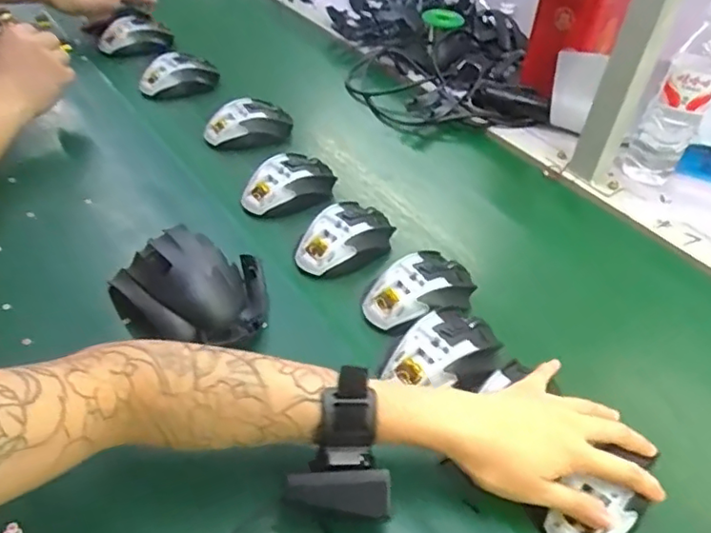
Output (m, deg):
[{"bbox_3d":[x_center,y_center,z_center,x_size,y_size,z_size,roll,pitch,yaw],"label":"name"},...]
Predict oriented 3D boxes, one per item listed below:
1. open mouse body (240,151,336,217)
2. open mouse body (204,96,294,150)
[{"bbox_3d":[-0.077,-0.097,0.681,0.116,0.036,0.065,-22,50,-27],"label":"open mouse body"},{"bbox_3d":[-0.142,-0.189,0.777,0.116,0.042,0.063,-23,50,-27],"label":"open mouse body"}]

